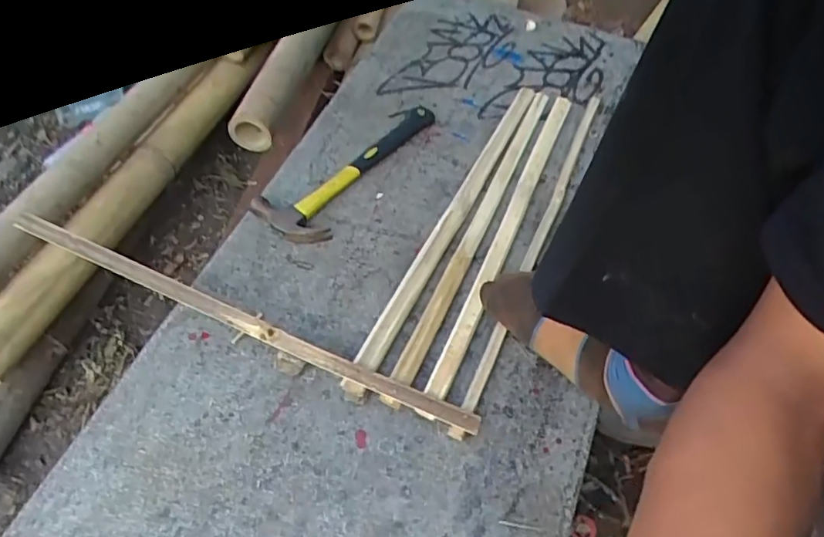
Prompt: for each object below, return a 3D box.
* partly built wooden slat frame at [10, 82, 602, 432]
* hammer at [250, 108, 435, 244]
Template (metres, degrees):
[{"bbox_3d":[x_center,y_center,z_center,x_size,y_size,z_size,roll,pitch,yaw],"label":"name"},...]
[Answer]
[{"bbox_3d":[-0.075,-0.118,0.722,0.506,0.060,0.518,21,55,12],"label":"partly built wooden slat frame"},{"bbox_3d":[-0.066,-0.134,0.725,0.095,0.027,0.288,36,60,20],"label":"hammer"}]

